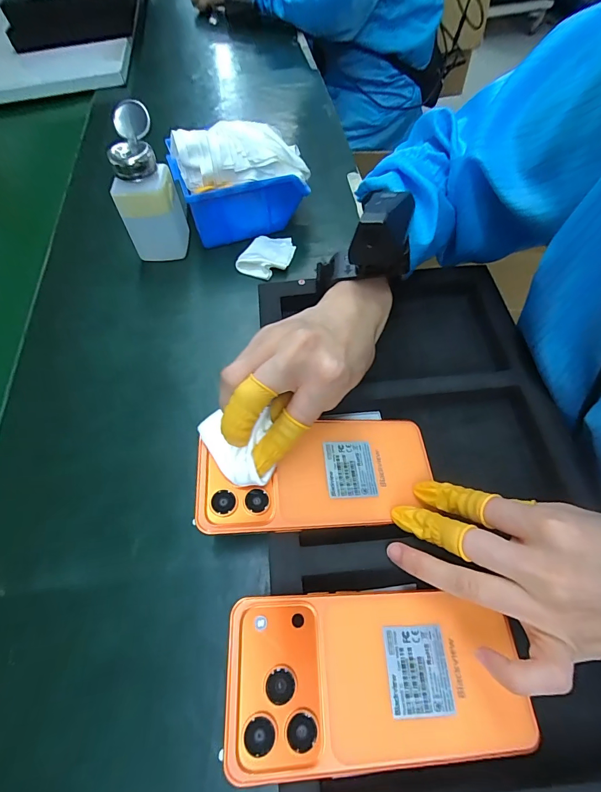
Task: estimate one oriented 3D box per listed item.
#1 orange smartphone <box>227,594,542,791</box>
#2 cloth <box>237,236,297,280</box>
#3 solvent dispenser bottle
[{"bbox_3d":[0.043,0.150,0.196,0.159,0.005,0.076,4,60,-7],"label":"orange smartphone"},{"bbox_3d":[-0.035,-0.159,0.408,0.050,0.013,0.068,18,63,13],"label":"cloth"},{"bbox_3d":[-0.156,-0.202,0.371,0.060,0.128,0.069,-15,61,-5],"label":"solvent dispenser bottle"}]

